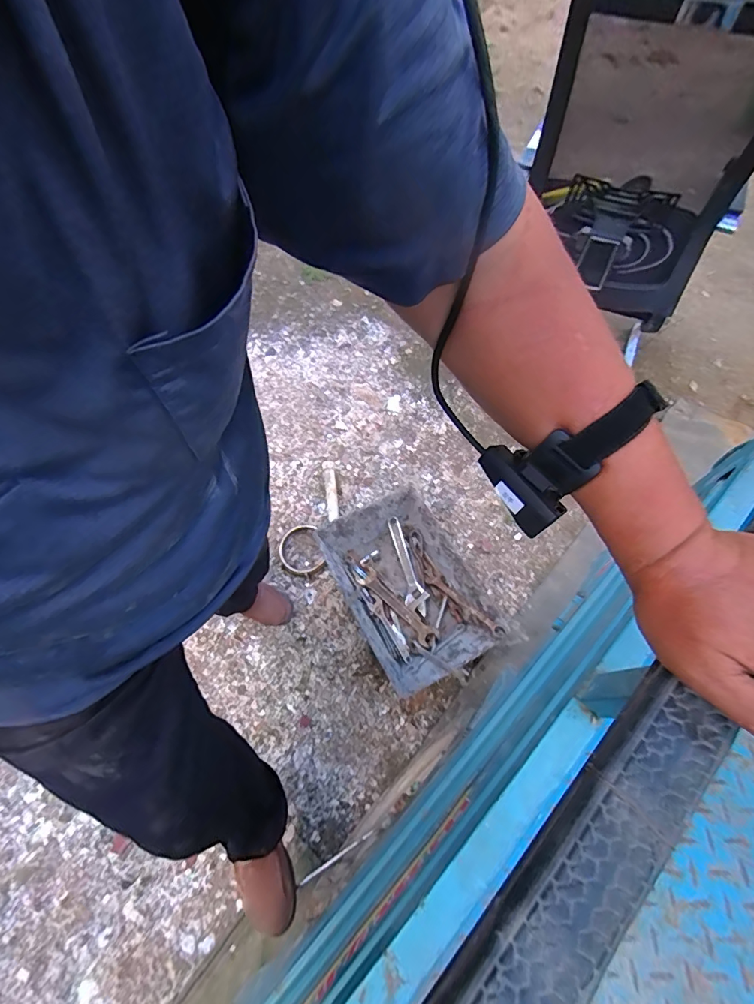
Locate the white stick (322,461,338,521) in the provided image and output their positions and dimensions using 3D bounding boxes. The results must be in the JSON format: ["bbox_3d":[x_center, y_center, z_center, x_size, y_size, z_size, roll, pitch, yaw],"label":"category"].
[{"bbox_3d":[-0.143,-0.036,1.362,0.038,0.040,0.221,-7,62,-6],"label":"white stick"}]

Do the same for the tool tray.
[{"bbox_3d":[0.079,0.233,1.175,0.309,0.114,0.488,-26,66,-14],"label":"tool tray"}]

